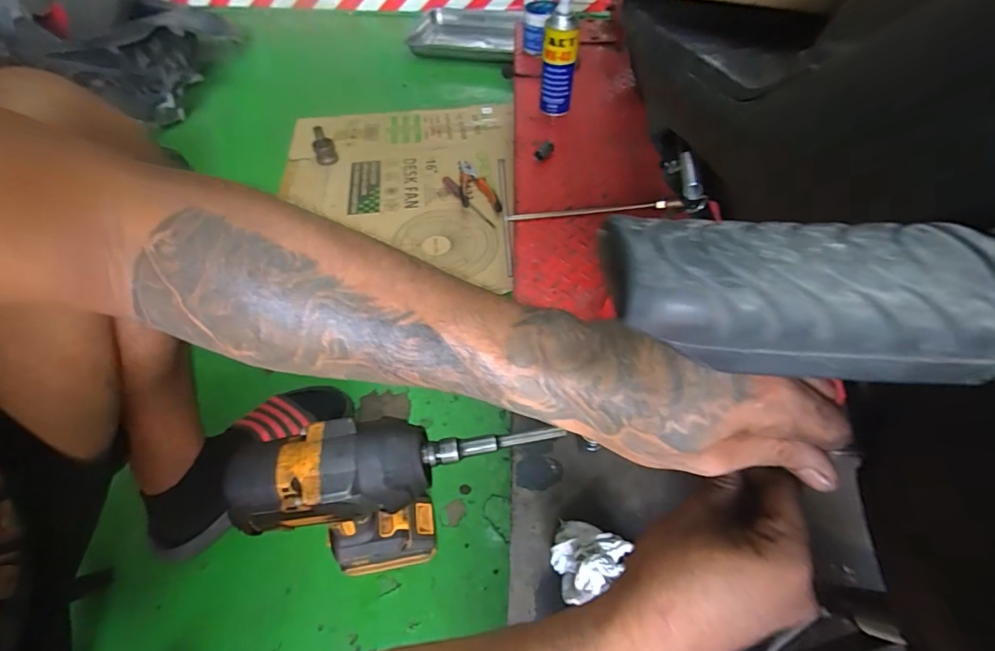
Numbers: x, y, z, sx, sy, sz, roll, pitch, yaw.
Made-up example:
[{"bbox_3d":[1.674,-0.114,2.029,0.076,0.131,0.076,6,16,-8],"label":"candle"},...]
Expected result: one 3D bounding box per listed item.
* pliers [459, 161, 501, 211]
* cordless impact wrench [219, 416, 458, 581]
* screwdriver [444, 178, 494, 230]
[{"bbox_3d":[-0.056,-0.310,0.995,0.075,0.032,0.194,-15,53,-12],"label":"pliers"},{"bbox_3d":[-0.123,0.176,0.447,0.177,0.232,0.070,-8,52,-7],"label":"cordless impact wrench"},{"bbox_3d":[-0.065,-0.264,0.958,0.019,0.026,0.173,-31,58,-22],"label":"screwdriver"}]

